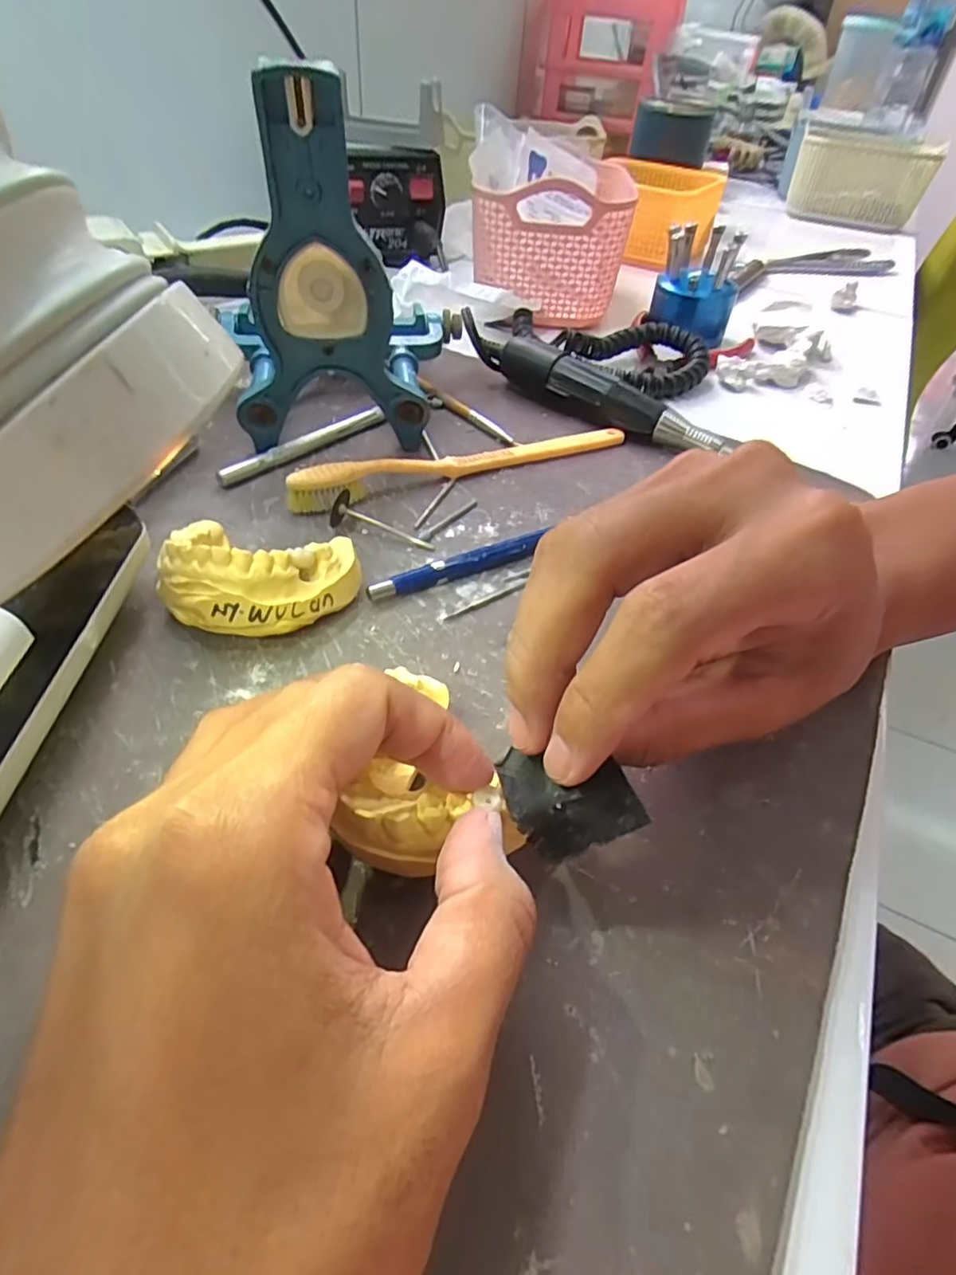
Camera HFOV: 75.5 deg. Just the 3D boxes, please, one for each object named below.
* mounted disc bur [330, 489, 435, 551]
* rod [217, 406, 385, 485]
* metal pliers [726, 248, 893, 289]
[{"bbox_3d":[-0.041,-0.052,0.271,0.047,0.014,0.013,11,45,6],"label":"mounted disc bur"},{"bbox_3d":[-0.087,-0.098,0.315,0.006,0.010,0.096,37,53,28],"label":"rod"},{"bbox_3d":[0.341,-0.384,0.639,0.250,0.021,0.045,-21,51,-23],"label":"metal pliers"}]

